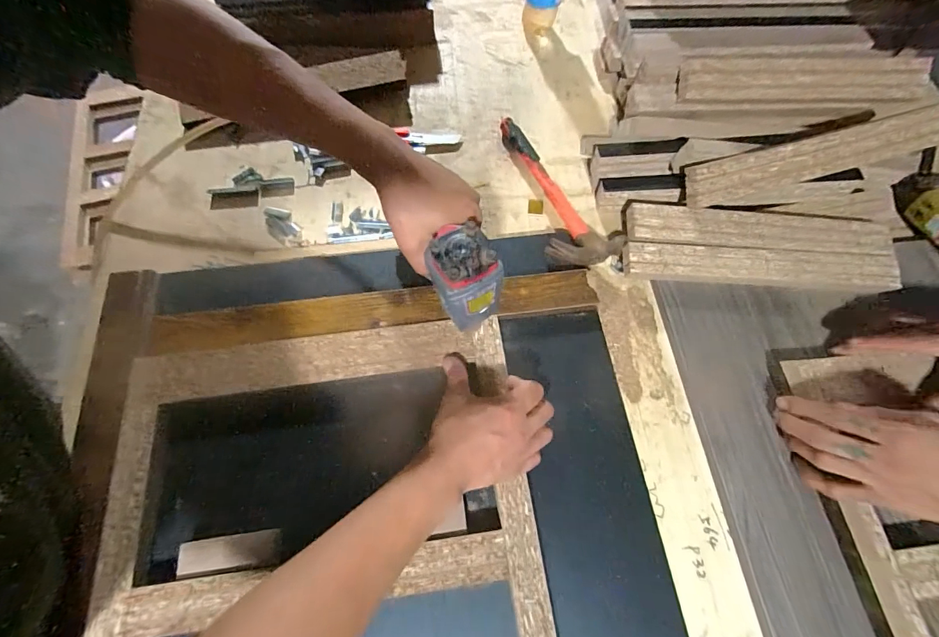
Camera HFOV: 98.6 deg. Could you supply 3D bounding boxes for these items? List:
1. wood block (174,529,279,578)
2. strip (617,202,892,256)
[{"bbox_3d":[-0.208,0.205,0.353,0.083,0.013,0.028,-6,66,-4],"label":"wood block"},{"bbox_3d":[0.341,-0.104,0.480,0.304,0.014,0.050,4,66,0],"label":"strip"}]

